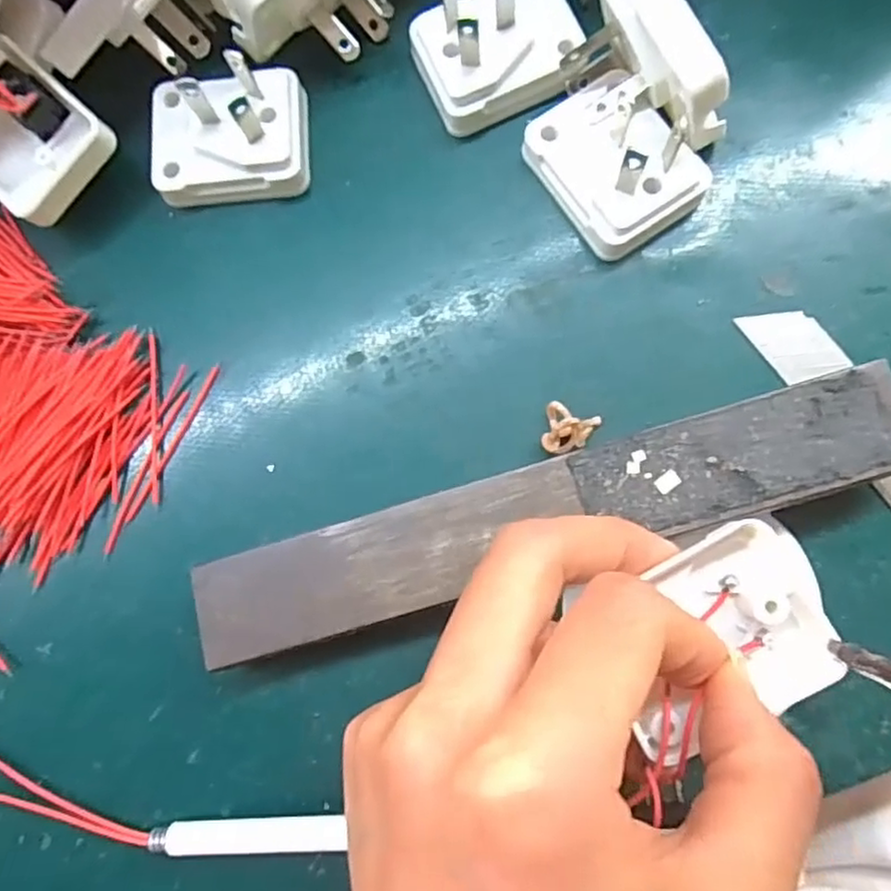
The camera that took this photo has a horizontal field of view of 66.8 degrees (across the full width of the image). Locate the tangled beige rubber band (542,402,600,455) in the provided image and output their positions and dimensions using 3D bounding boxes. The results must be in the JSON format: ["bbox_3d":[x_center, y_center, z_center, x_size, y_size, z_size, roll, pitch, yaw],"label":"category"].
[{"bbox_3d":[0.035,-0.004,0.191,0.015,0.005,0.014,21,85,7],"label":"tangled beige rubber band"}]

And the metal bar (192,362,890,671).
[{"bbox_3d":[0.025,0.020,0.181,0.184,0.025,0.027,-17,81,2],"label":"metal bar"}]

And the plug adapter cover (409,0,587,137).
[{"bbox_3d":[0.016,-0.123,0.200,0.049,0.021,0.037,-26,81,1],"label":"plug adapter cover"}]

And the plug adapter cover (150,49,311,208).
[{"bbox_3d":[-0.068,-0.097,0.205,0.047,0.022,0.037,-3,82,4],"label":"plug adapter cover"}]

